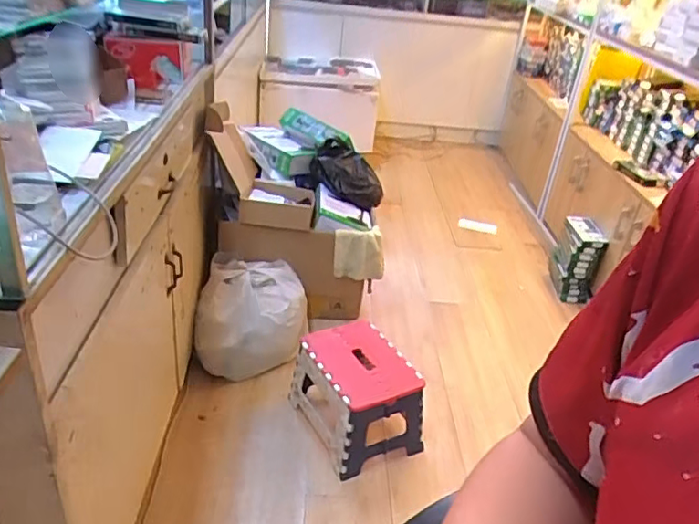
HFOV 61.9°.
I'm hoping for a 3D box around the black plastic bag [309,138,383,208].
[{"bbox_3d":[-0.006,-0.286,1.869,0.234,0.148,0.196,4,30,-4],"label":"black plastic bag"}]

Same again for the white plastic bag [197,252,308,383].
[{"bbox_3d":[-0.266,0.147,1.621,0.295,0.211,0.268,5,30,-2],"label":"white plastic bag"}]

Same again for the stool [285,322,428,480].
[{"bbox_3d":[0.020,0.324,1.413,0.215,0.227,0.282,-13,35,-30],"label":"stool"}]

